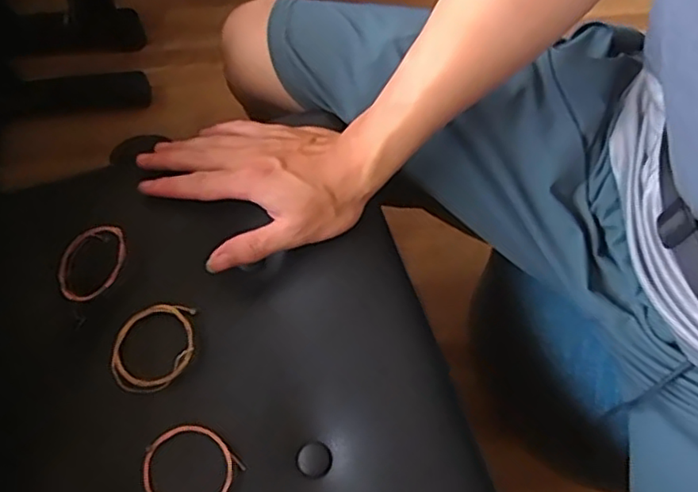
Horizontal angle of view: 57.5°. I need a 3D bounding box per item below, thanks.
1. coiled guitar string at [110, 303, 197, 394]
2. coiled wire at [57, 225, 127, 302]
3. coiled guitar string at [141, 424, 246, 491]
[{"bbox_3d":[-0.127,0.065,0.412,0.052,0.013,0.058,-4,67,-1],"label":"coiled guitar string"},{"bbox_3d":[-0.179,0.011,0.441,0.050,0.005,0.058,25,83,27],"label":"coiled wire"},{"bbox_3d":[-0.099,0.136,0.385,0.055,0.007,0.052,36,72,14],"label":"coiled guitar string"}]

